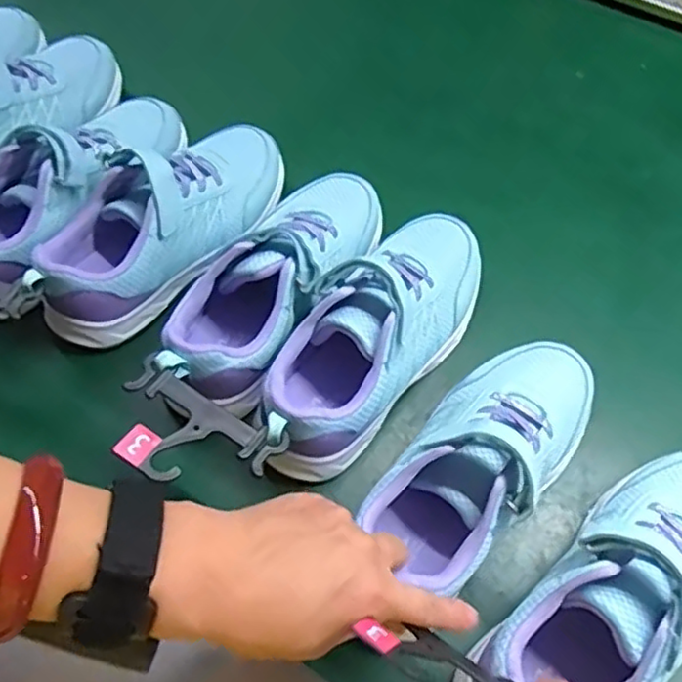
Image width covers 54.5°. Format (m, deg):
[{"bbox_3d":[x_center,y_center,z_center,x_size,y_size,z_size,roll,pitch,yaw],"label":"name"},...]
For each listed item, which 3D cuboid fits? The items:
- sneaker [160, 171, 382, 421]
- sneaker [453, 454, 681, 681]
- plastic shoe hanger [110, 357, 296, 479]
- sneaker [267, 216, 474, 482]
[{"bbox_3d":[-0.050,-0.041,0.492,0.084,0.086,0.249,30,60,14],"label":"sneaker"},{"bbox_3d":[0.159,0.145,0.376,0.238,0.086,0.085,-28,64,-29],"label":"sneaker"},{"bbox_3d":[-0.090,0.055,0.388,0.099,0.014,0.063,26,59,11],"label":"plastic shoe hanger"},{"bbox_3d":[0.025,-0.007,0.473,0.082,0.086,0.230,34,61,16],"label":"sneaker"}]

